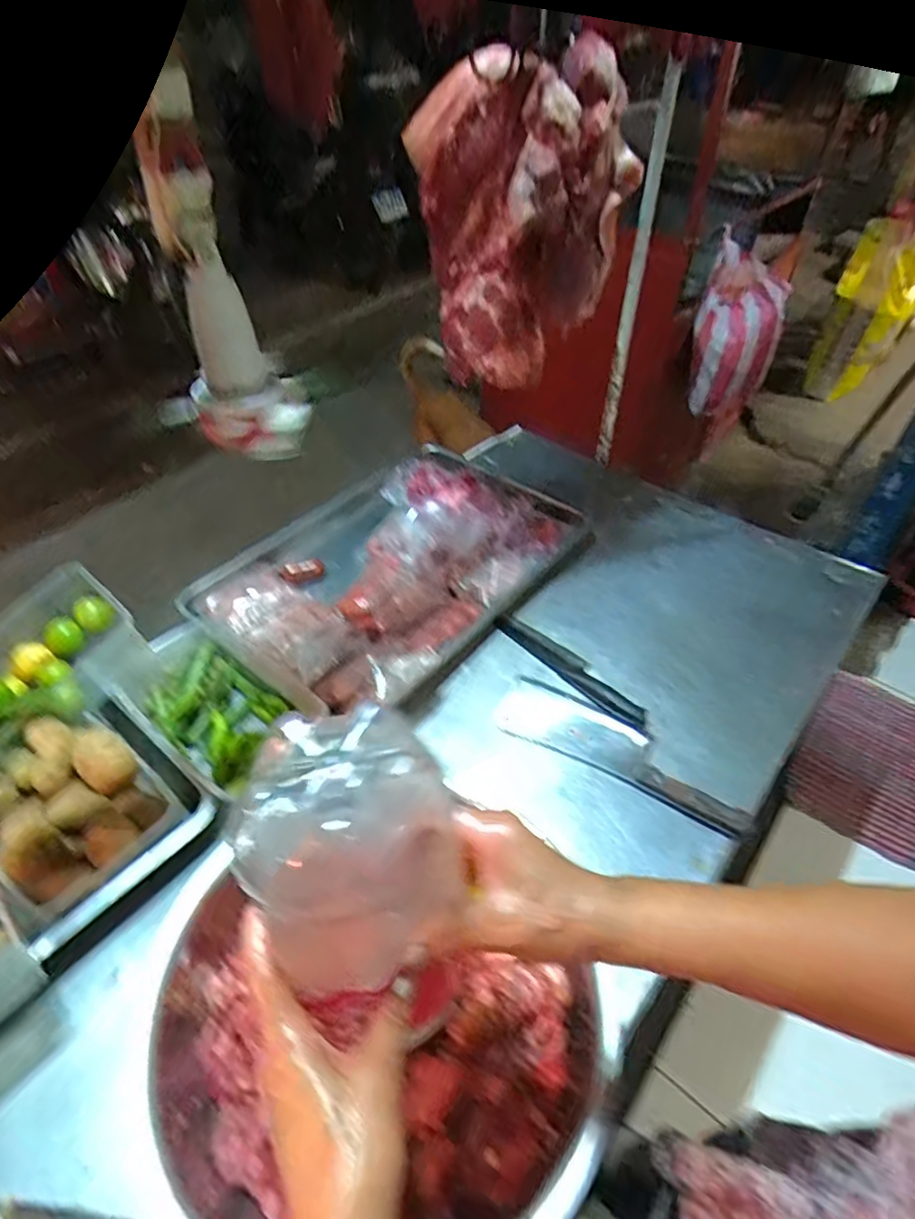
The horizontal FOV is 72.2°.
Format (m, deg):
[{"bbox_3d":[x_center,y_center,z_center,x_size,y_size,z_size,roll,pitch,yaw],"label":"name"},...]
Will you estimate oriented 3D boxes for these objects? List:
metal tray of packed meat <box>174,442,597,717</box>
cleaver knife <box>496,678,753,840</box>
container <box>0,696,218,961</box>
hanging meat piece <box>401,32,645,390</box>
[{"bbox_3d":[-0.104,-0.090,1.010,0.429,0.079,0.586,30,51,25],"label":"metal tray of packed meat"},{"bbox_3d":[0.204,0.176,0.794,0.316,0.020,0.085,24,49,21],"label":"cleaver knife"},{"bbox_3d":[-0.414,0.210,0.694,0.240,0.090,0.191,35,54,29],"label":"container"},{"bbox_3d":[0.073,-0.473,0.789,0.232,0.335,0.126,35,53,29],"label":"hanging meat piece"}]

